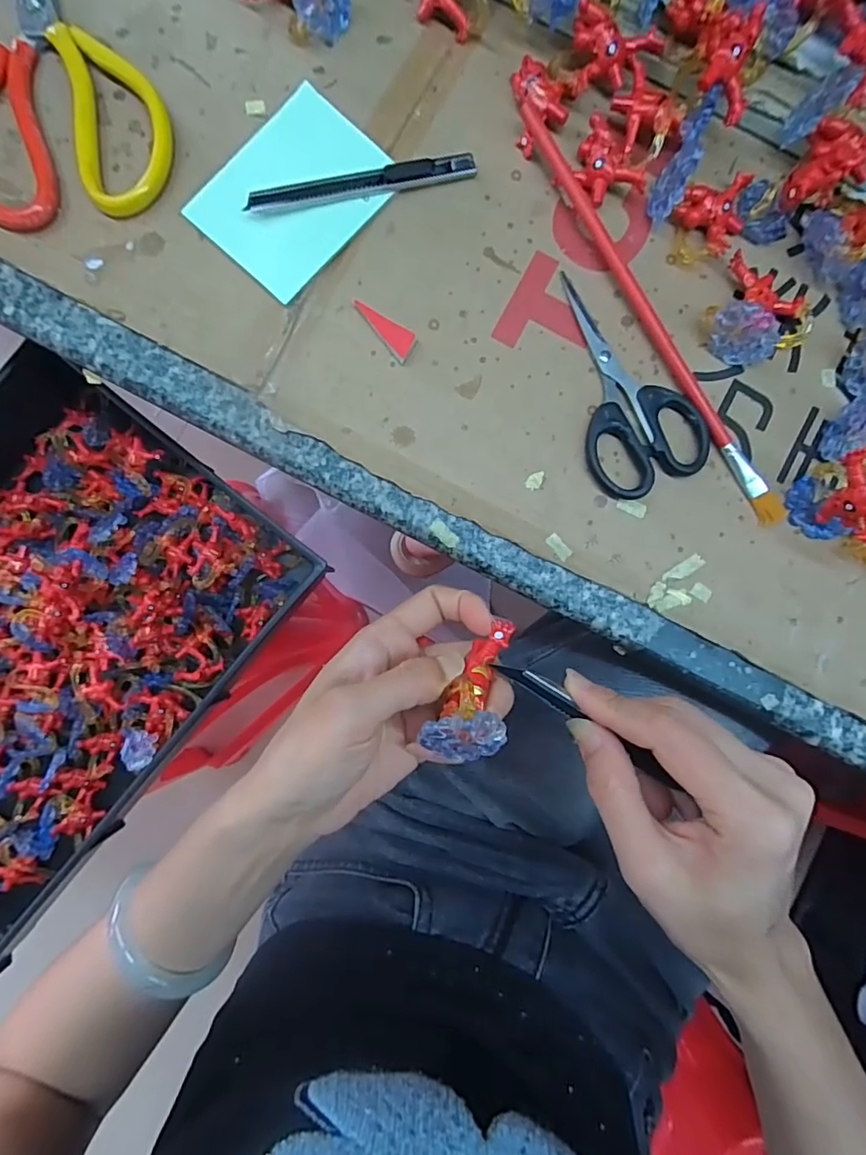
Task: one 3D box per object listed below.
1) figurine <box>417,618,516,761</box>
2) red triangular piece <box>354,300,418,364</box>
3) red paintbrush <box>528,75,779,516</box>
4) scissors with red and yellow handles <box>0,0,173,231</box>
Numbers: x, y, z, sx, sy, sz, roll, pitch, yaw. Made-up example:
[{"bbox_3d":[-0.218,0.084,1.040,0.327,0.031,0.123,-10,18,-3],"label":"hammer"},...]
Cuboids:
[{"bbox_3d":[0.019,0.045,0.215,0.029,0.024,0.057,22,69,0],"label":"figurine"},{"bbox_3d":[-0.024,-0.137,0.289,0.015,0.004,0.039,-40,89,-3],"label":"red triangular piece"},{"bbox_3d":[0.117,-0.149,0.290,0.015,0.006,0.273,-30,88,-3],"label":"red paintbrush"},{"bbox_3d":[-0.217,-0.270,0.281,0.109,0.011,0.179,-26,88,-3],"label":"scissors with red and yellow handles"}]

